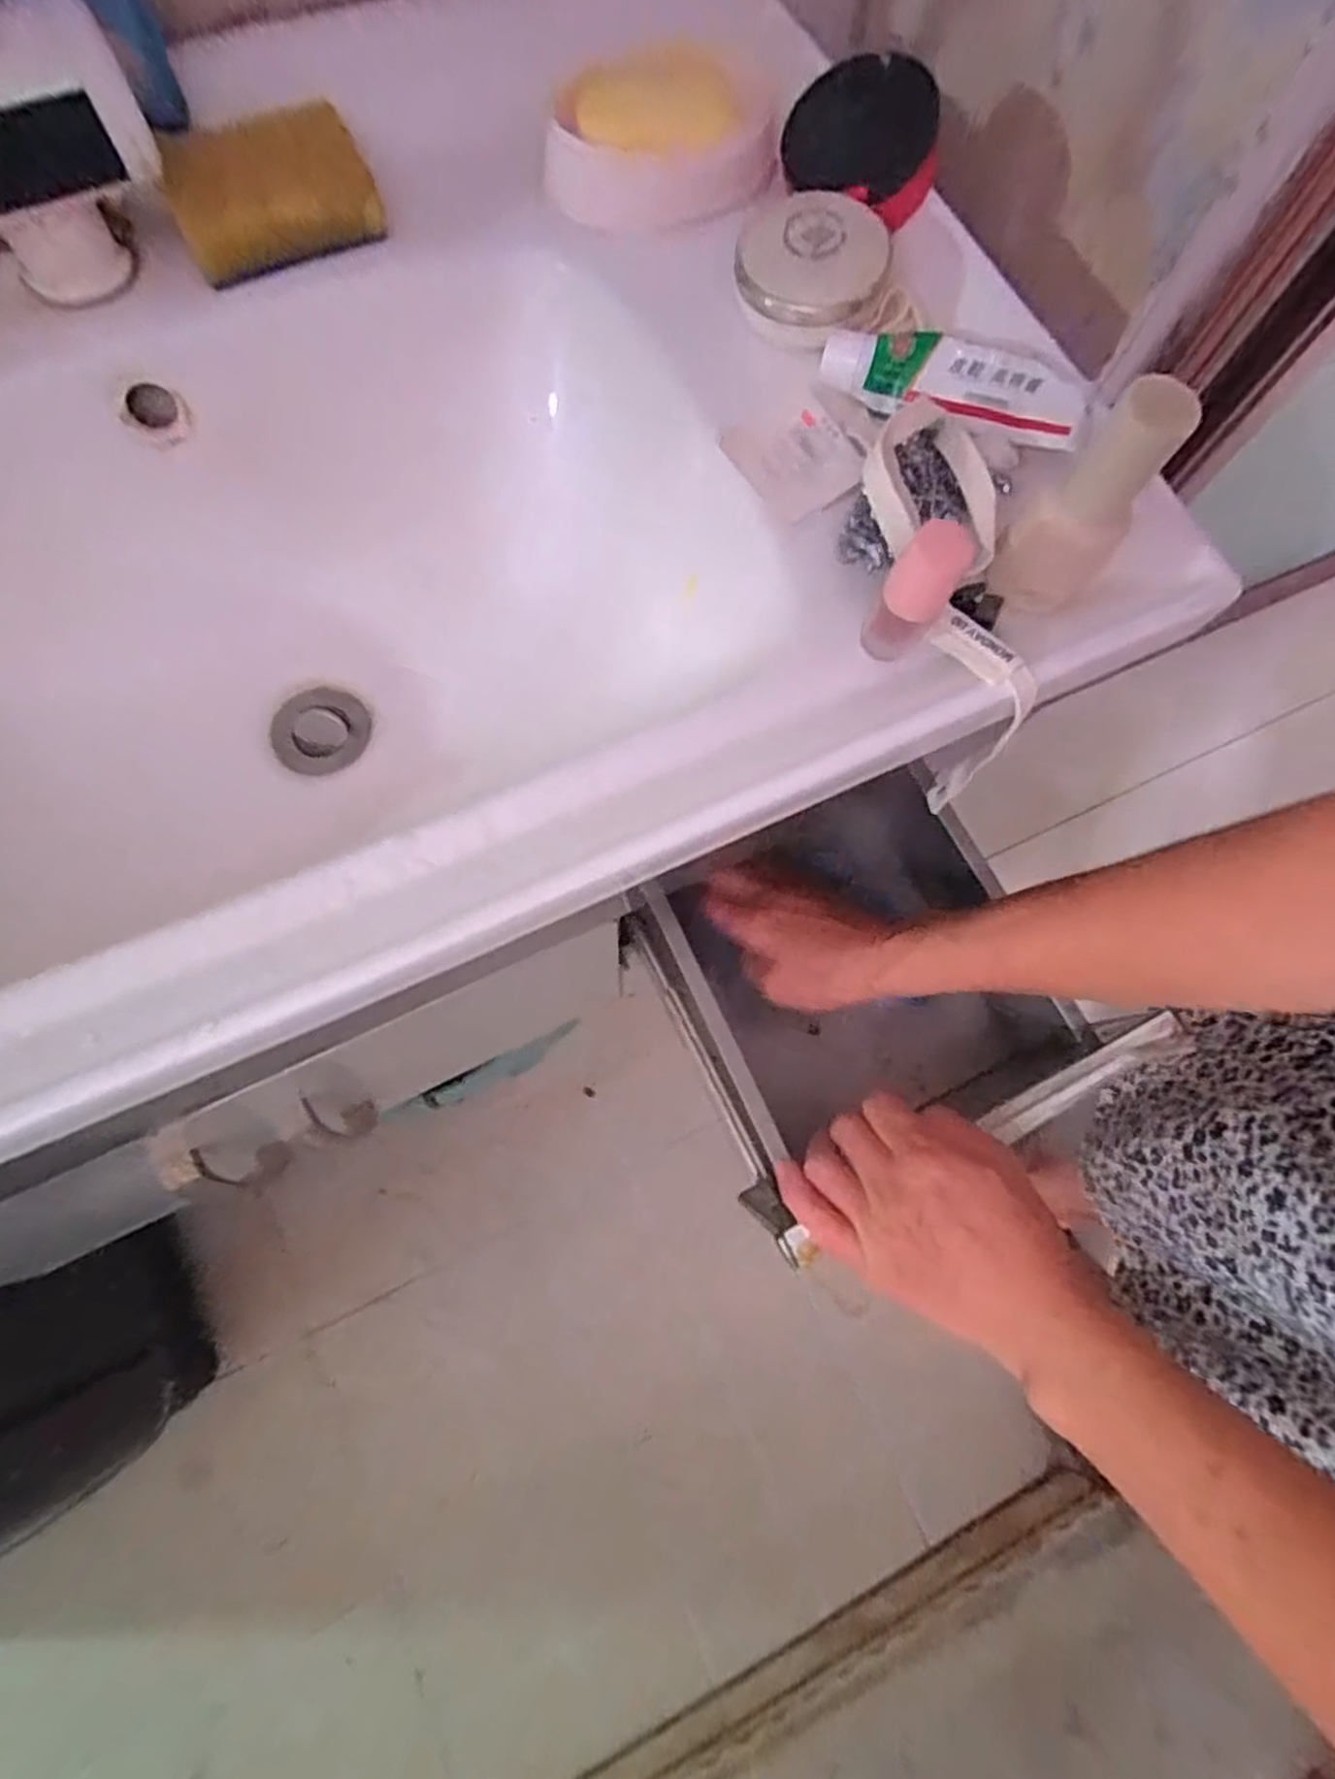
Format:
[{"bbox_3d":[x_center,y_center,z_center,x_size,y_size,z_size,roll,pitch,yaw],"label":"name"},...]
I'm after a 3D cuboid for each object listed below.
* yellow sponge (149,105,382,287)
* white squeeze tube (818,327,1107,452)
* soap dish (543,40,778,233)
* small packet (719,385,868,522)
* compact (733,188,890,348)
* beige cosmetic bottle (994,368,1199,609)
[{"bbox_3d":[-0.187,-0.332,0.368,0.092,0.050,0.021,-23,30,-9],"label":"yellow sponge"},{"bbox_3d":[0.136,-0.238,0.359,0.125,0.019,0.032,23,71,5],"label":"white squeeze tube"},{"bbox_3d":[-0.004,-0.388,0.392,0.119,0.034,0.092,-3,70,-4],"label":"soap dish"},{"bbox_3d":[0.062,-0.207,0.365,0.049,0.008,0.061,-33,79,6],"label":"small packet"},{"bbox_3d":[0.070,-0.304,0.370,0.069,0.020,0.067,20,91,5],"label":"compact"},{"bbox_3d":[0.163,-0.151,0.302,0.039,0.085,0.032,32,72,9],"label":"beige cosmetic bottle"}]

